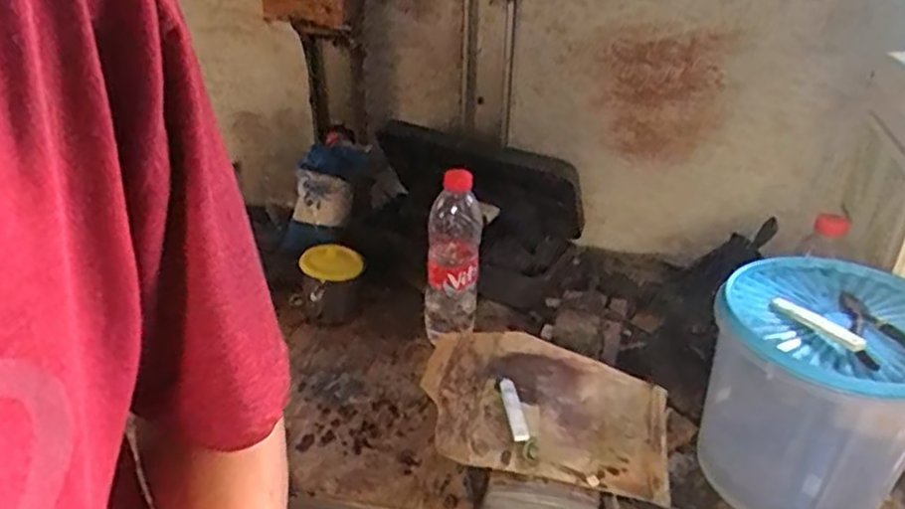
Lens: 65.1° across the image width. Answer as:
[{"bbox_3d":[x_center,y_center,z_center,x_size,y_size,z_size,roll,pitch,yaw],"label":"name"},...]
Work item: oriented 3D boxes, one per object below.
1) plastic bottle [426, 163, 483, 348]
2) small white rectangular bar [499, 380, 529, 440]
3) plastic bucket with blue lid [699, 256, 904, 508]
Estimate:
[{"bbox_3d":[0.000,0.006,0.815,0.062,0.204,0.075,3,29,1],"label":"plastic bottle"},{"bbox_3d":[0.057,0.147,0.676,0.014,0.006,0.082,-2,29,-7],"label":"small white rectangular bar"},{"bbox_3d":[0.329,0.135,0.651,0.183,0.198,0.170,2,29,-1],"label":"plastic bucket with blue lid"}]

